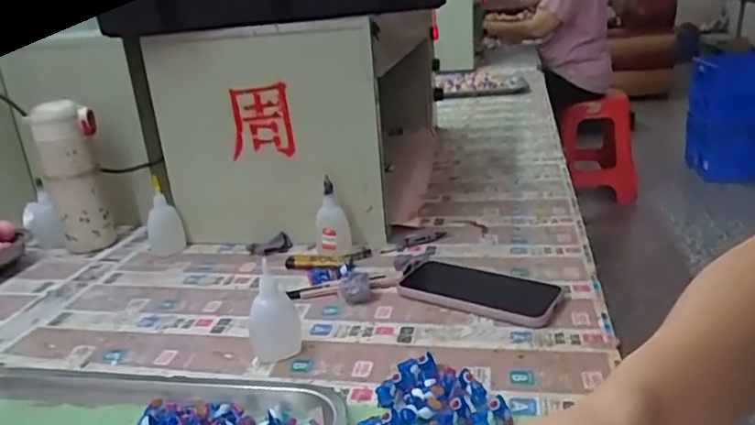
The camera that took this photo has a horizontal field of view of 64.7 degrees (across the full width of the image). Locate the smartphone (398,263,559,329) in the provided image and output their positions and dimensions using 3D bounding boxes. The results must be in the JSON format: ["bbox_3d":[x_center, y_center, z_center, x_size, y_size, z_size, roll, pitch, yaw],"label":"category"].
[{"bbox_3d":[0.102,0.081,0.612,0.159,0.012,0.078,7,22,32],"label":"smartphone"}]

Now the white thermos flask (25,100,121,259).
[{"bbox_3d":[-0.411,-0.045,0.815,0.076,0.204,0.058,-16,21,-27],"label":"white thermos flask"}]

